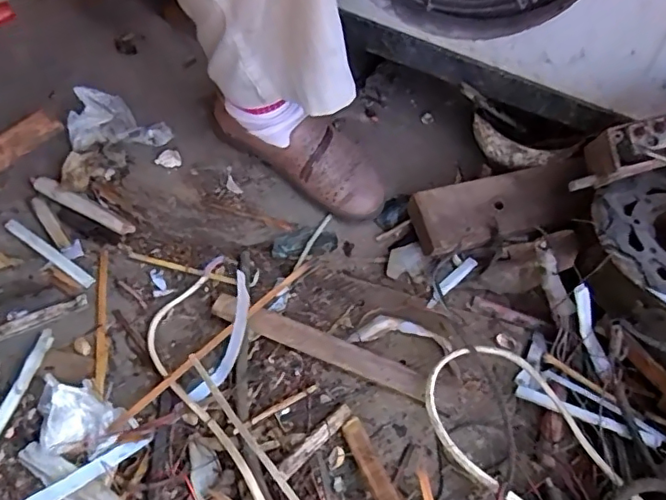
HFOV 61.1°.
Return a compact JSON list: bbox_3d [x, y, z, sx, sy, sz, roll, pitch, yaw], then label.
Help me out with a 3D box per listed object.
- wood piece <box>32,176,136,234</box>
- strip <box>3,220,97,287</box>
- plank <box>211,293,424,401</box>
[{"bbox_3d":[-0.271,-0.048,0.607,0.132,0.015,0.019,25,59,15],"label":"wood piece"},{"bbox_3d":[-0.293,0.001,0.579,0.126,0.005,0.012,31,61,18],"label":"strip"},{"bbox_3d":[-0.015,0.089,0.525,0.206,0.016,0.026,19,58,11],"label":"plank"}]

